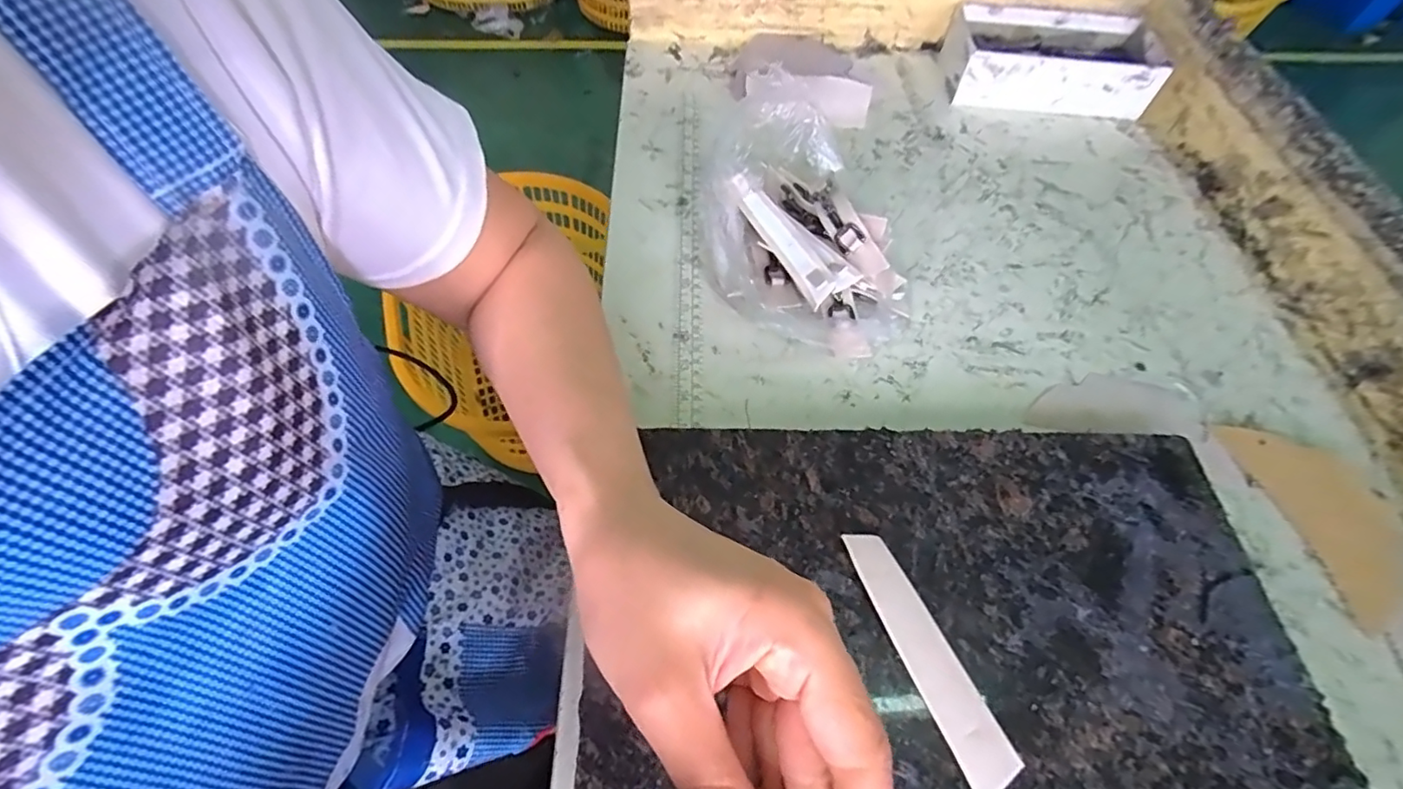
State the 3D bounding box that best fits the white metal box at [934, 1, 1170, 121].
[{"bbox_3d":[0.351,-0.336,0.602,0.196,0.059,0.110,6,57,1],"label":"white metal box"}]

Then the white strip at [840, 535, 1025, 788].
[{"bbox_3d":[0.108,0.125,0.290,0.024,0.005,0.123,-25,58,-3],"label":"white strip"}]

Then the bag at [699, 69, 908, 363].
[{"bbox_3d":[0.075,-0.145,0.448,0.143,0.069,0.238,0,57,-3],"label":"bag"}]

